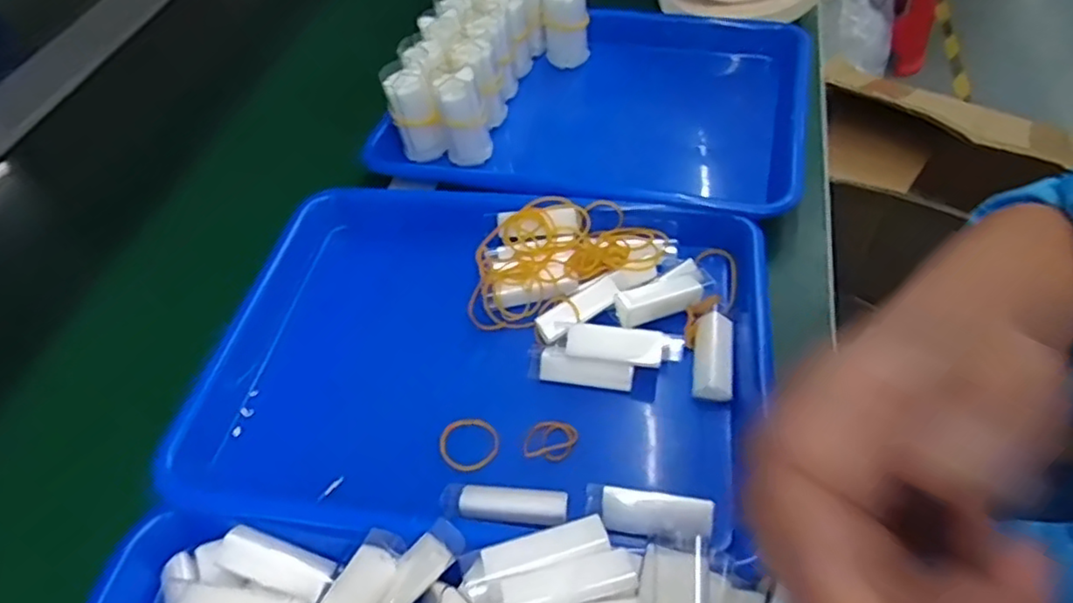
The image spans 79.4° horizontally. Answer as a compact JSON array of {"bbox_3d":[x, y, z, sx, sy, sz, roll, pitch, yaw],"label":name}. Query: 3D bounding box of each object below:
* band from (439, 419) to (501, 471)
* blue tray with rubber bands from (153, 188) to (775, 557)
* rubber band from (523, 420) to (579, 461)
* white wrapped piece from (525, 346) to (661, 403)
[{"bbox_3d":[-0.039,0.082,0.374,0.036,0.005,0.032,34,63,27],"label":"band"},{"bbox_3d":[-0.032,0.028,0.411,0.340,0.048,0.241,1,55,5],"label":"blue tray with rubber bands"},{"bbox_3d":[0.008,0.078,0.367,0.030,0.007,0.024,-1,53,5],"label":"rubber band"},{"bbox_3d":[0.032,0.041,0.385,0.077,0.017,0.017,11,55,14],"label":"white wrapped piece"}]

